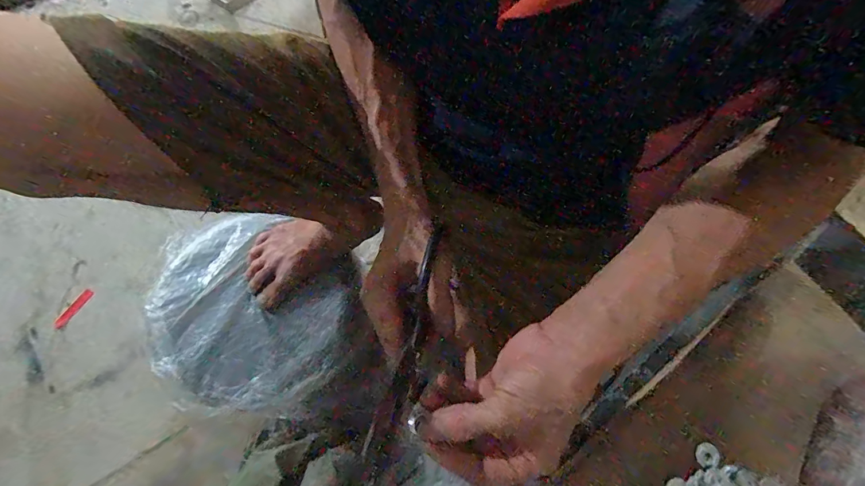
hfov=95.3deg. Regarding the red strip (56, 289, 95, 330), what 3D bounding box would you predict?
[{"bbox_3d":[-0.859,0.158,0.947,0.021,0.011,0.101,18,57,4],"label":"red strip"}]

